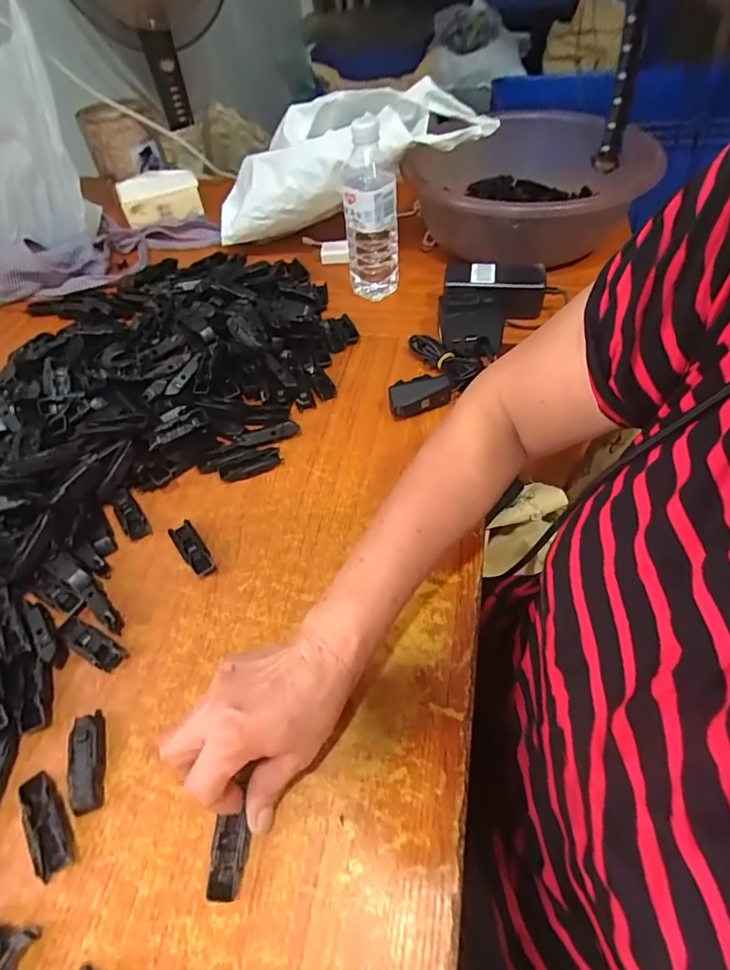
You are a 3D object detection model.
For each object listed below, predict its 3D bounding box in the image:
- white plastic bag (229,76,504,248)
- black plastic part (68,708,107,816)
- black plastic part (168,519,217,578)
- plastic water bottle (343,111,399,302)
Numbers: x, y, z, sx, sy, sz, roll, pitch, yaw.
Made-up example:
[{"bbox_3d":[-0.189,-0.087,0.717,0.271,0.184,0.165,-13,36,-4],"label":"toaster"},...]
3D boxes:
[{"bbox_3d":[-0.054,-0.450,0.687,0.421,0.120,0.130,-7,47,28],"label":"white plastic bag"},{"bbox_3d":[-0.204,0.203,0.364,0.023,0.014,0.065,-18,52,-10],"label":"black plastic part"},{"bbox_3d":[-0.165,0.061,0.472,0.023,0.012,0.064,-32,55,-20],"label":"black plastic part"},{"bbox_3d":[0.008,-0.350,0.647,0.069,0.201,0.075,-3,51,3],"label":"plastic water bottle"}]

